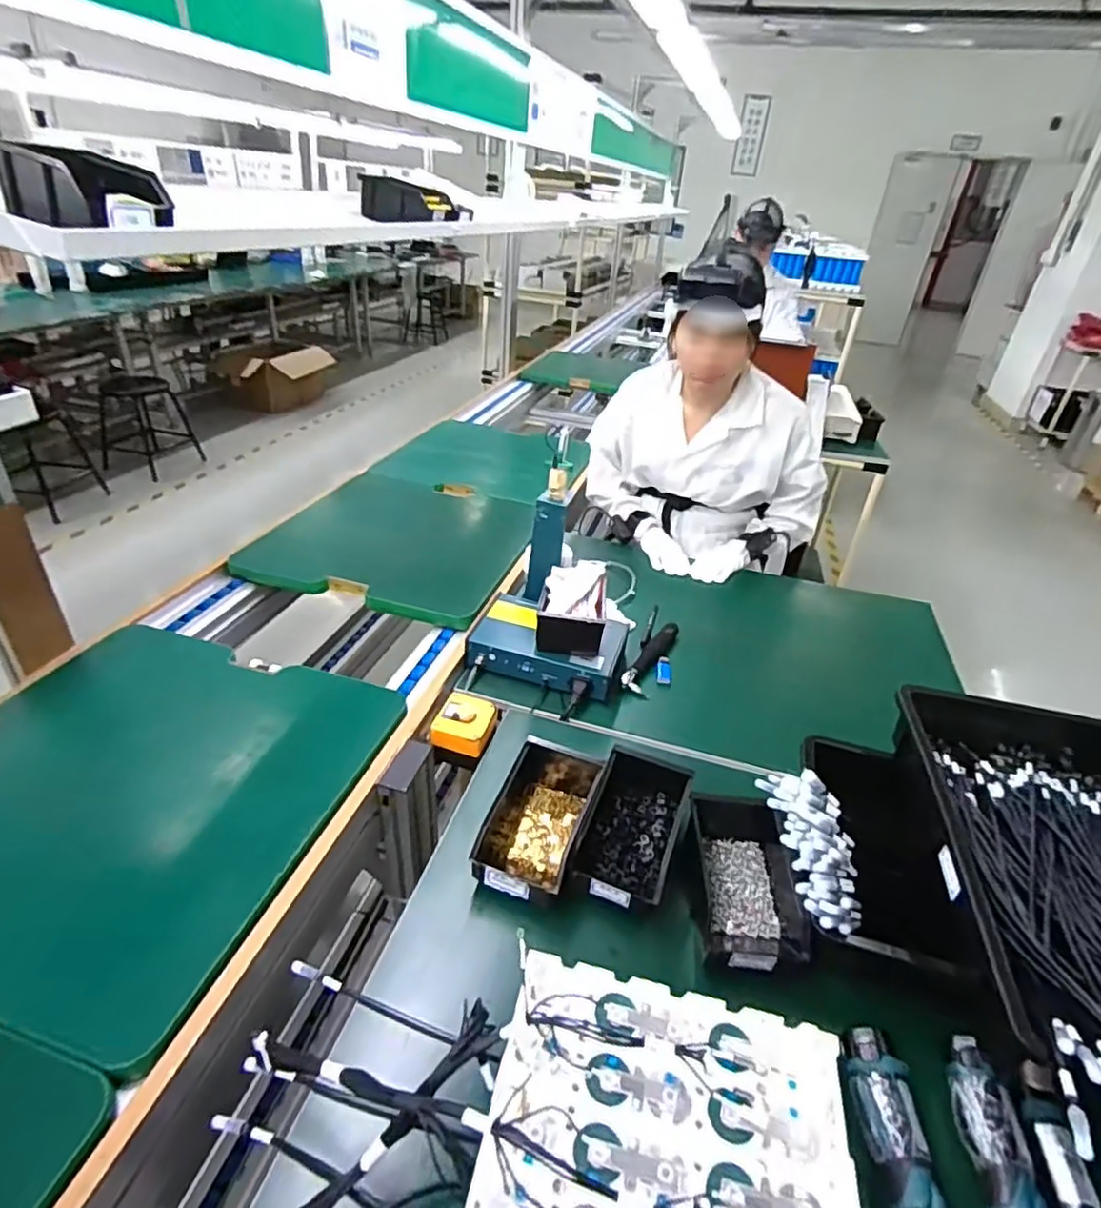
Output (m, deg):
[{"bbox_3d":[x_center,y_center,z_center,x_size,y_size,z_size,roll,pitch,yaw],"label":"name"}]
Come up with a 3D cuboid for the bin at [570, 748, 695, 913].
[{"bbox_3d":[0.098,0.259,0.750,0.102,0.067,0.184,15,35,16],"label":"bin"}]

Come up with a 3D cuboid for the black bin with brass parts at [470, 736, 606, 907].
[{"bbox_3d":[-0.009,0.244,0.758,0.109,0.066,0.201,14,34,14],"label":"black bin with brass parts"}]

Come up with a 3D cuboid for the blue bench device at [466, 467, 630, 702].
[{"bbox_3d":[0.018,-0.018,1.038,0.230,0.219,0.286,14,34,14],"label":"blue bench device"}]

